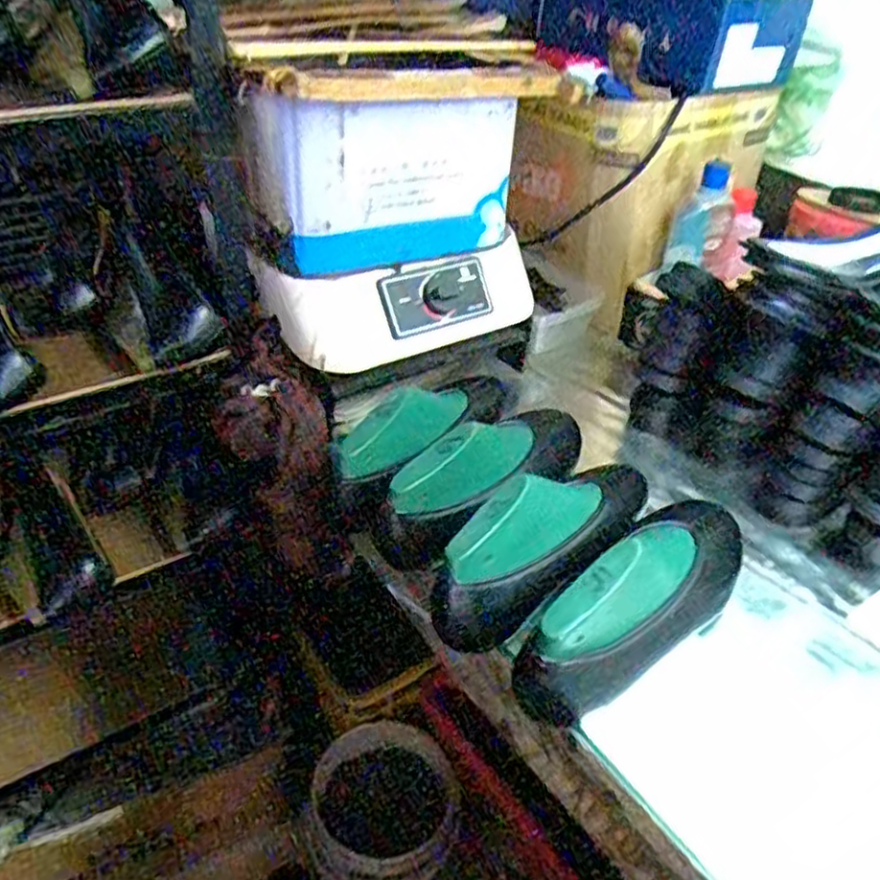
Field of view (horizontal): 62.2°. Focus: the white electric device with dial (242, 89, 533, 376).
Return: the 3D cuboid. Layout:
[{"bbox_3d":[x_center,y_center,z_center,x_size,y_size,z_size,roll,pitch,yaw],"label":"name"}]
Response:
[{"bbox_3d":[-0.032,-0.205,0.684,0.264,0.225,0.095,-19,42,-28],"label":"white electric device with dial"}]

